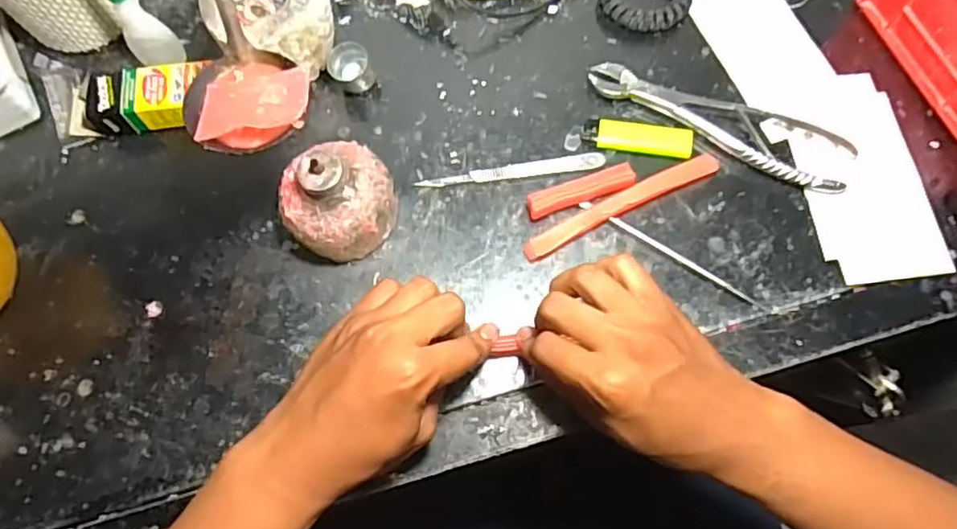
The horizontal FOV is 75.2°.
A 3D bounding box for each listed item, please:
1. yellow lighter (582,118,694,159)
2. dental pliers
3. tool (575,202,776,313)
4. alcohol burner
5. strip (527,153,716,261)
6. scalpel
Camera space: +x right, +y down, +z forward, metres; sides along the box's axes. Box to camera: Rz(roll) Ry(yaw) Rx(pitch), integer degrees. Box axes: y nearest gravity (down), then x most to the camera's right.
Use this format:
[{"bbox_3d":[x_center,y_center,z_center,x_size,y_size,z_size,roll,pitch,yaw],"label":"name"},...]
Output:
[{"bbox_3d":[0.117,-0.091,0.456,0.080,0.009,0.024,5,72,3],"label":"yellow lighter"},{"bbox_3d":[0.176,-0.106,0.463,0.196,0.014,0.049,23,73,9],"label":"dental pliers"},{"bbox_3d":[0.135,-0.008,0.432,0.144,0.004,0.007,31,75,11],"label":"tool"},{"bbox_3d":[-0.093,-0.043,0.415,0.072,0.077,0.066,0,71,1],"label":"alcohol burner"},{"bbox_3d":[0.102,-0.043,0.443,0.153,0.011,0.018,-26,73,-7],"label":"strip"},{"bbox_3d":[0.025,-0.069,0.459,0.137,0.004,0.012,-8,71,-1],"label":"scalpel"}]

